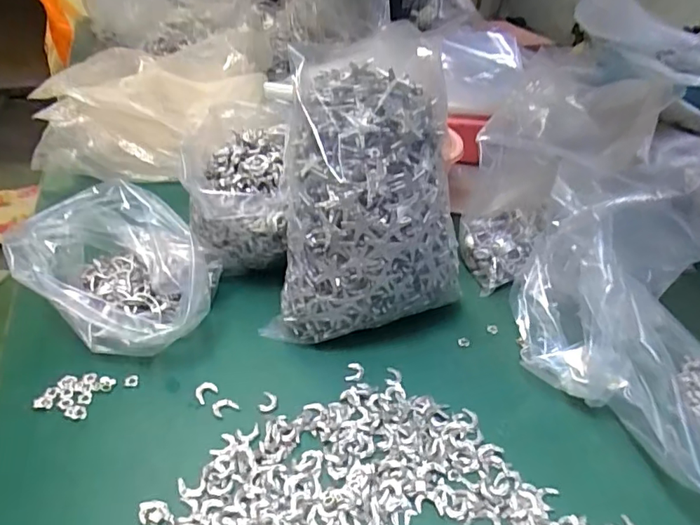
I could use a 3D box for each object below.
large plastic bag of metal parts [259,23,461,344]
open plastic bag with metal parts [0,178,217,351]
[{"bbox_3d":[0.017,-0.039,0.440,0.154,0.228,0.119,14,35,12],"label":"large plastic bag of metal parts"},{"bbox_3d":[-0.197,0.009,0.446,0.153,0.109,0.113,4,34,-2],"label":"open plastic bag with metal parts"}]

